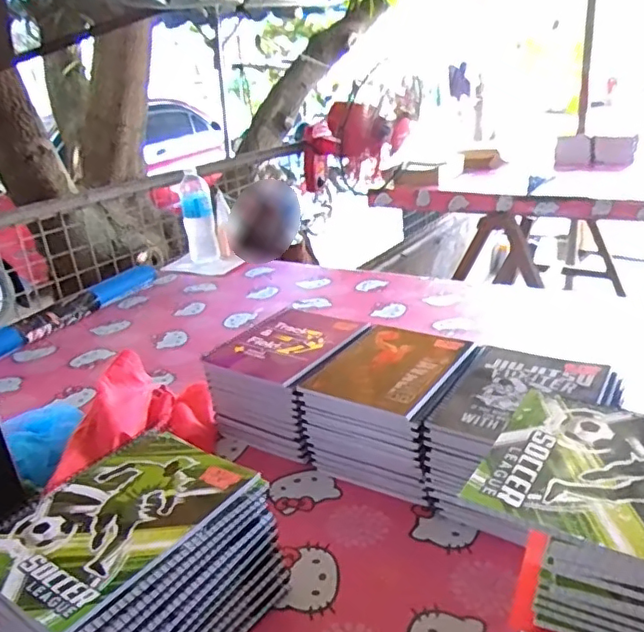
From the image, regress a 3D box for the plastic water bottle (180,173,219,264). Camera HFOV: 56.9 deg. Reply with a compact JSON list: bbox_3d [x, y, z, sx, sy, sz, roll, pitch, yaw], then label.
[{"bbox_3d":[-0.326,-0.251,1.578,0.082,0.236,0.067,-8,23,-9],"label":"plastic water bottle"}]

